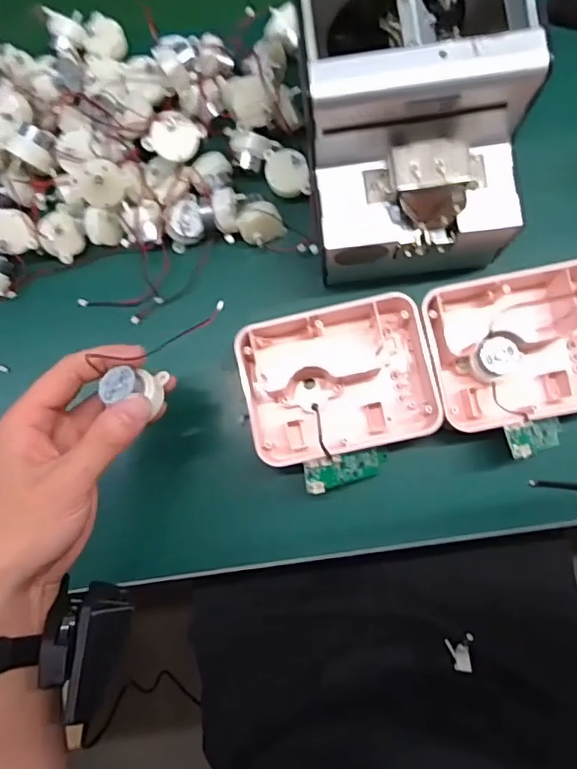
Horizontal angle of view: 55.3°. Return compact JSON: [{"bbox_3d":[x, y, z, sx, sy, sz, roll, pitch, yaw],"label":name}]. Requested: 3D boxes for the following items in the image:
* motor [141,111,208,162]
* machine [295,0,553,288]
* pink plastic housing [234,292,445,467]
[{"bbox_3d":[-0.083,-0.178,0.401,0.035,0.022,0.032,22,96,-14],"label":"motor"},{"bbox_3d":[0.074,-0.169,0.355,0.124,0.152,0.182,-5,81,3],"label":"machine"},{"bbox_3d":[0.035,-0.001,0.397,0.127,0.049,0.100,-13,81,2],"label":"pink plastic housing"}]

